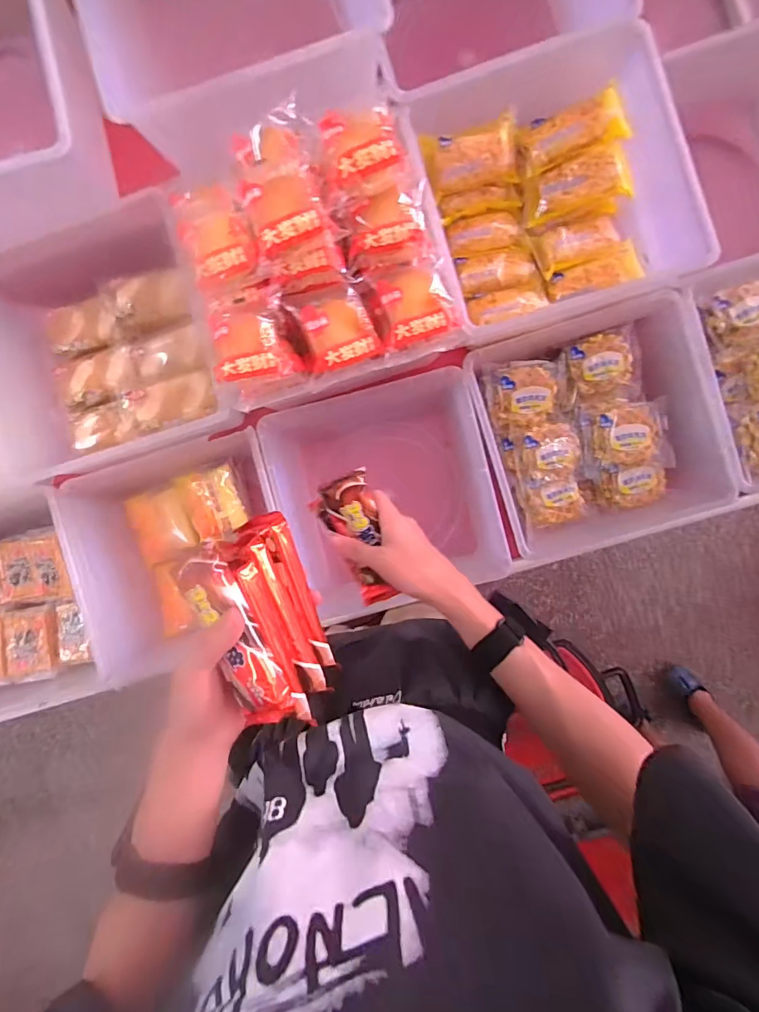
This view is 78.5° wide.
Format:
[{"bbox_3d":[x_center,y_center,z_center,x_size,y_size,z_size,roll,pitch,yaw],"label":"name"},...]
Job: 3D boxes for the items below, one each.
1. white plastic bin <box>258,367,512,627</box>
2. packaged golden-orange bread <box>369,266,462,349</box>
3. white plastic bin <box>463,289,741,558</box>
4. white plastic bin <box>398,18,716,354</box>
[{"bbox_3d":[0.003,-0.022,0.720,0.308,0.148,0.307,-13,90,3],"label":"white plastic bin"},{"bbox_3d":[0.041,-0.234,0.531,0.085,0.038,0.090,-12,90,3],"label":"packaged golden-orange bread"},{"bbox_3d":[0.303,-0.102,0.671,0.302,0.097,0.311,-18,90,3],"label":"white plastic bin"},{"bbox_3d":[0.209,-0.383,0.589,0.289,0.121,0.288,-16,90,3],"label":"white plastic bin"}]

